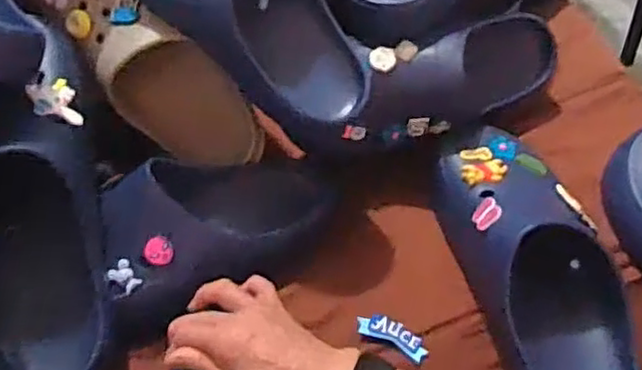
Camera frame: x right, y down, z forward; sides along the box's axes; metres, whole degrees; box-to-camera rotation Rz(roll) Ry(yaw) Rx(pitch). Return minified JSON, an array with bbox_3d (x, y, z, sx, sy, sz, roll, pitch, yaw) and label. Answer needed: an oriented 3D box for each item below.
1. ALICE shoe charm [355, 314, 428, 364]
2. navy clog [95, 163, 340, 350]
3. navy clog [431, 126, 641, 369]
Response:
[{"bbox_3d":[0.063,0.131,0.589,0.062,0.005,0.024,25,76,7],"label":"ALICE shoe charm"},{"bbox_3d":[-0.097,0.031,0.600,0.220,0.082,0.122,-25,61,-16],"label":"navy clog"},{"bbox_3d":[0.192,0.074,0.592,0.117,0.082,0.297,-13,58,-9],"label":"navy clog"}]

